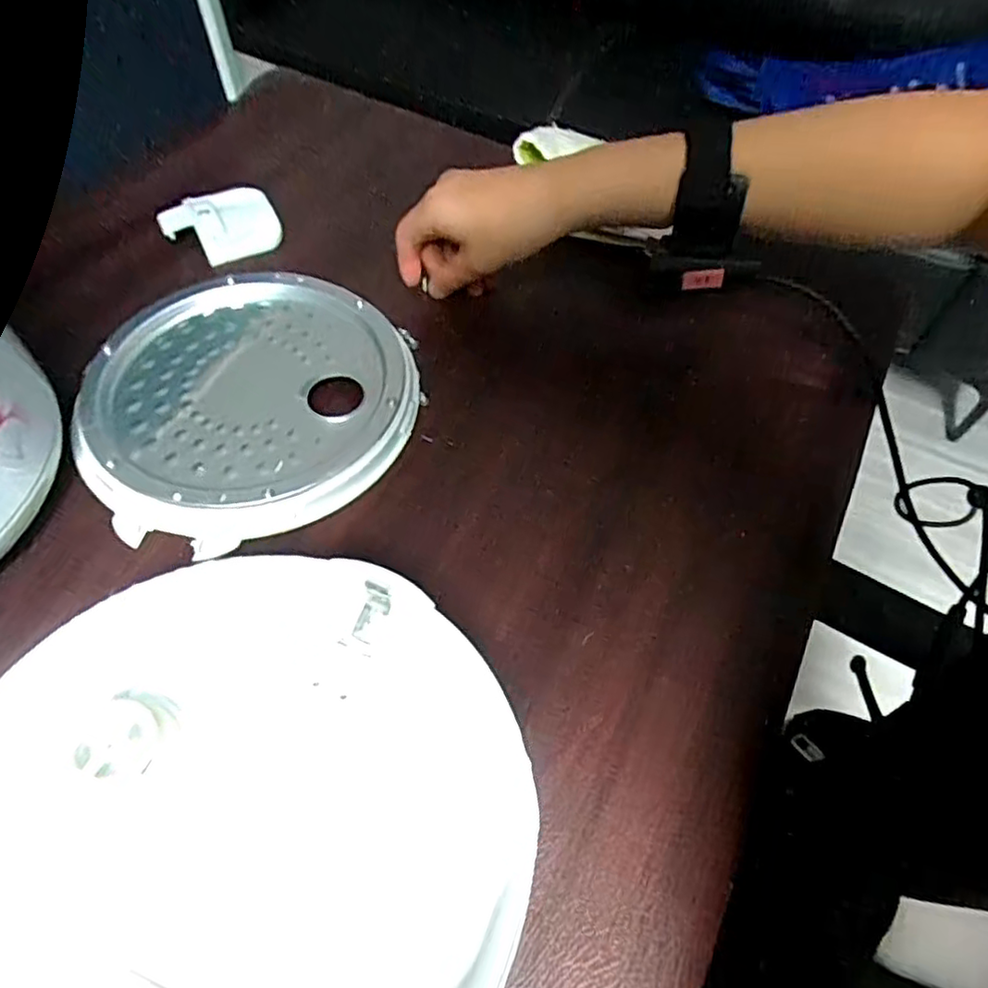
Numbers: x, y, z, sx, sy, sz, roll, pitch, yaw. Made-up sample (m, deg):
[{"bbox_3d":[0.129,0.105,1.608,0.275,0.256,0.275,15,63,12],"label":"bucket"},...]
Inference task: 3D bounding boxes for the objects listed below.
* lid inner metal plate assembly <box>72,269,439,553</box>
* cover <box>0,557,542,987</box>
[{"bbox_3d":[-0.143,-0.061,0.399,0.189,0.024,0.190,-8,57,-7],"label":"lid inner metal plate assembly"},{"bbox_3d":[-0.091,0.118,0.237,0.201,0.040,0.196,-25,63,-18],"label":"cover"}]

